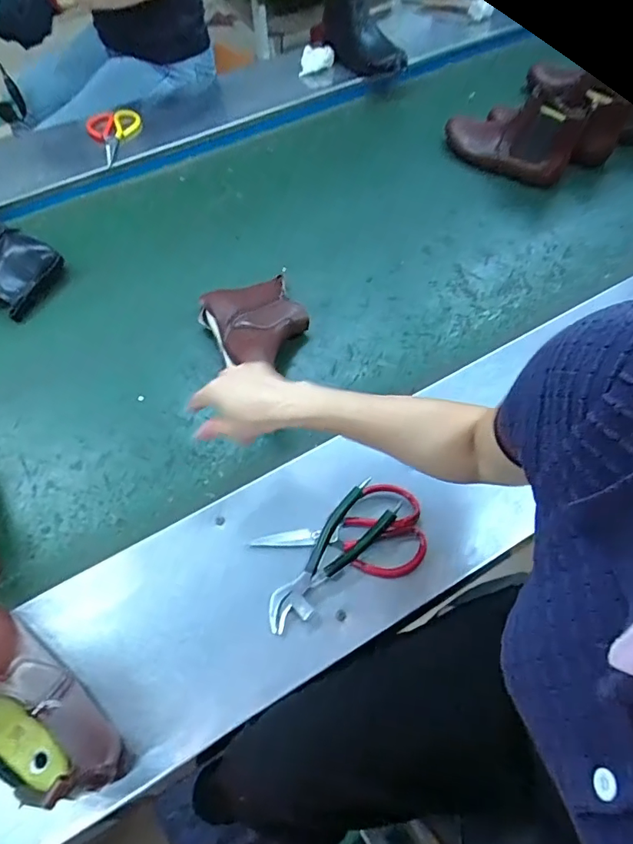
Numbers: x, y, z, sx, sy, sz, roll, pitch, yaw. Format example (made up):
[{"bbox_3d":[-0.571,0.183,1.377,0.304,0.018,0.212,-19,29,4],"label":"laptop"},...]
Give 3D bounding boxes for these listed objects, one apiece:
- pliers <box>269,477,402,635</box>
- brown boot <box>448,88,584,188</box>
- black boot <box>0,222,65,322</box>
[{"bbox_3d":[0.014,0.151,0.569,0.054,0.044,0.189,39,68,21],"label":"pliers"},{"bbox_3d":[0.363,-0.523,0.930,0.219,0.140,0.097,36,65,22],"label":"brown boot"},{"bbox_3d":[-0.558,-0.280,0.858,0.229,0.090,0.154,29,65,17],"label":"black boot"}]

